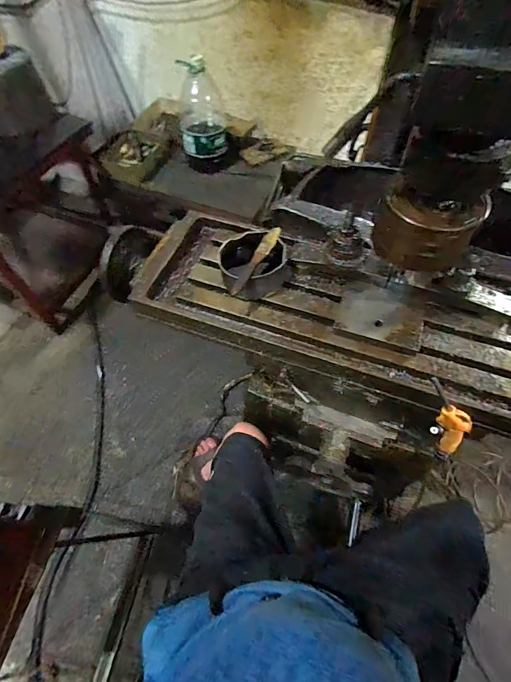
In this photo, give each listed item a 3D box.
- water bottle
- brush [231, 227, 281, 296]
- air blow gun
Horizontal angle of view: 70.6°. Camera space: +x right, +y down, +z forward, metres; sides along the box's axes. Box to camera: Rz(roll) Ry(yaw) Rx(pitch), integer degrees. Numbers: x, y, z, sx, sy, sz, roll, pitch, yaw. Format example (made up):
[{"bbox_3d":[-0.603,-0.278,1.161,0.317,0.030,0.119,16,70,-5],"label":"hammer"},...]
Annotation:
[{"bbox_3d":[-0.203,-0.871,1.356,0.170,0.308,0.145,-6,60,-3],"label":"water bottle"},{"bbox_3d":[0.004,-0.132,0.580,0.023,0.010,0.154,22,62,13],"label":"brush"},{"bbox_3d":[0.299,0.128,0.550,0.035,0.223,0.056,-45,47,-19],"label":"air blow gun"}]

